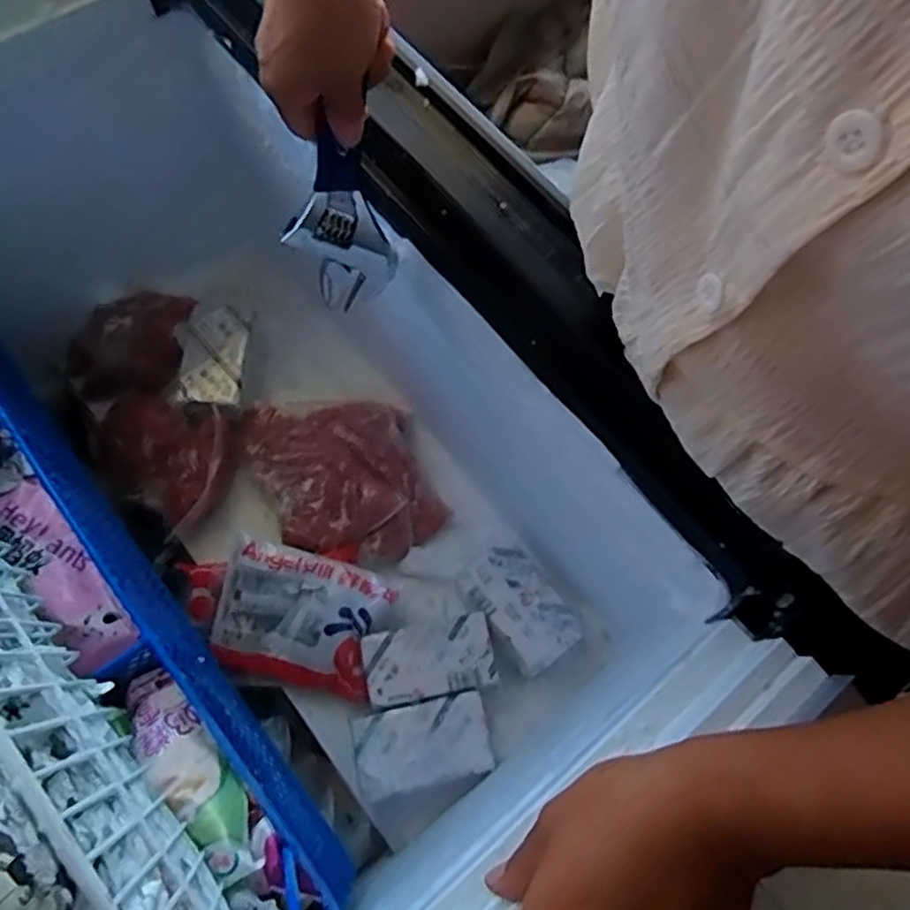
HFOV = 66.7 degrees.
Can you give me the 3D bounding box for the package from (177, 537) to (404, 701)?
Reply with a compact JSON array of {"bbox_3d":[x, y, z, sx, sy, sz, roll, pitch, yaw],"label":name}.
[{"bbox_3d":[-0.165,0.153,0.664,0.190,0.026,0.127,16,93,9],"label":"package"}]

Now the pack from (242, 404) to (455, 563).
[{"bbox_3d":[-0.116,0.017,0.717,0.167,0.042,0.201,-22,70,-11],"label":"pack"}]

